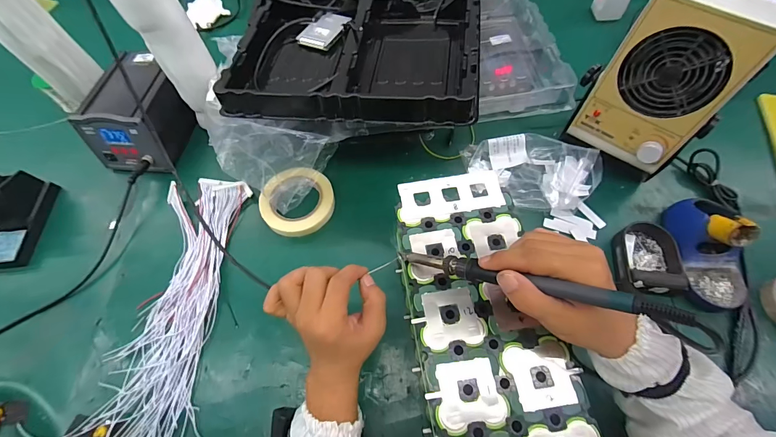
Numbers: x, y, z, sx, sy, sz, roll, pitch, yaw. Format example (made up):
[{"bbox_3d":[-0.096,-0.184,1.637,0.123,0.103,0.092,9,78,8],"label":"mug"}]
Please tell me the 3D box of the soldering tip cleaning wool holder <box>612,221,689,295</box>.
[{"bbox_3d":[0.377,0.058,0.503,0.086,0.028,0.111,9,64,7],"label":"soldering tip cleaning wool holder"}]

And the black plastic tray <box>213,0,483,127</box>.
[{"bbox_3d":[-0.030,-0.354,0.576,0.357,0.056,0.484,6,64,6],"label":"black plastic tray"}]

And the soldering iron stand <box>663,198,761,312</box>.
[{"bbox_3d":[0.457,0.040,0.479,0.087,0.082,0.157,4,64,4],"label":"soldering iron stand"}]

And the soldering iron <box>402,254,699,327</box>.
[{"bbox_3d":[0.101,0.051,0.295,0.236,0.015,0.017,7,60,41],"label":"soldering iron"}]

